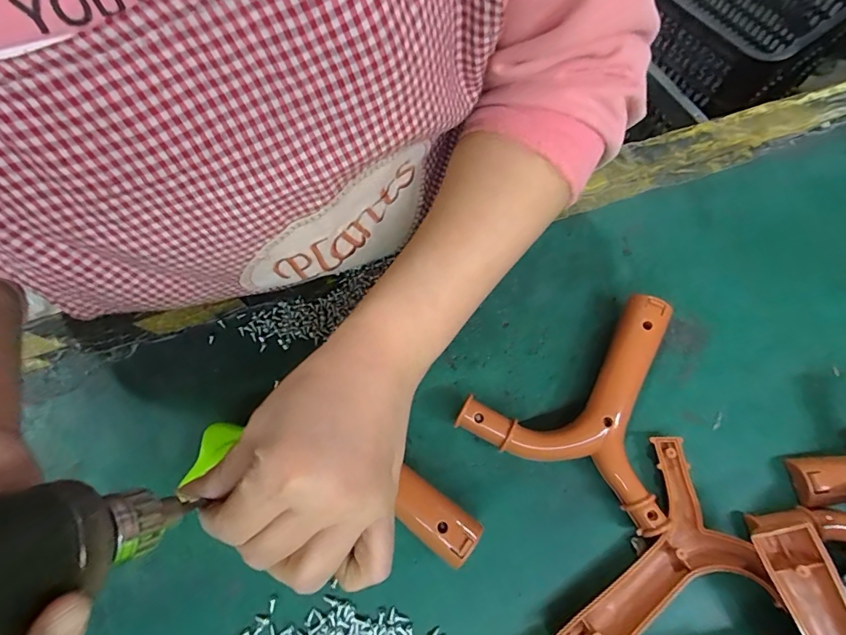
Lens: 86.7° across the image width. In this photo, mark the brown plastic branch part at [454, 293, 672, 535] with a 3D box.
[{"bbox_3d":[0.112,0.045,0.297,0.131,0.031,0.132,29,75,12],"label":"brown plastic branch part"}]

